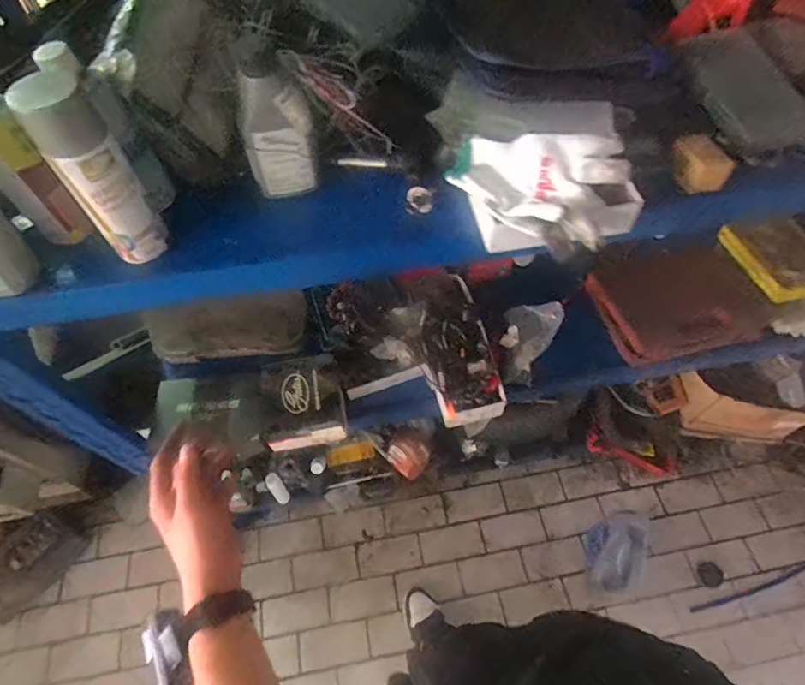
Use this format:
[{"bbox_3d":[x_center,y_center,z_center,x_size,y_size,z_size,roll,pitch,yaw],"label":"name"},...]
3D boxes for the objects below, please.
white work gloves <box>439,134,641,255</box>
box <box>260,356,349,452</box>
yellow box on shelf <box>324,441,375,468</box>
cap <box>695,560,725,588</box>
[{"bbox_3d":[0.166,-0.167,0.562,0.219,0.073,0.126,3,60,2],"label":"white work gloves"},{"bbox_3d":[-0.207,0.115,0.991,0.170,0.057,0.186,-11,61,-6],"label":"box"},{"bbox_3d":[-0.155,0.331,1.460,0.141,0.022,0.053,-13,93,-6],"label":"yellow box on shelf"},{"bbox_3d":[0.960,0.720,1.525,0.073,0.023,0.074,-1,58,1],"label":"cap"}]

